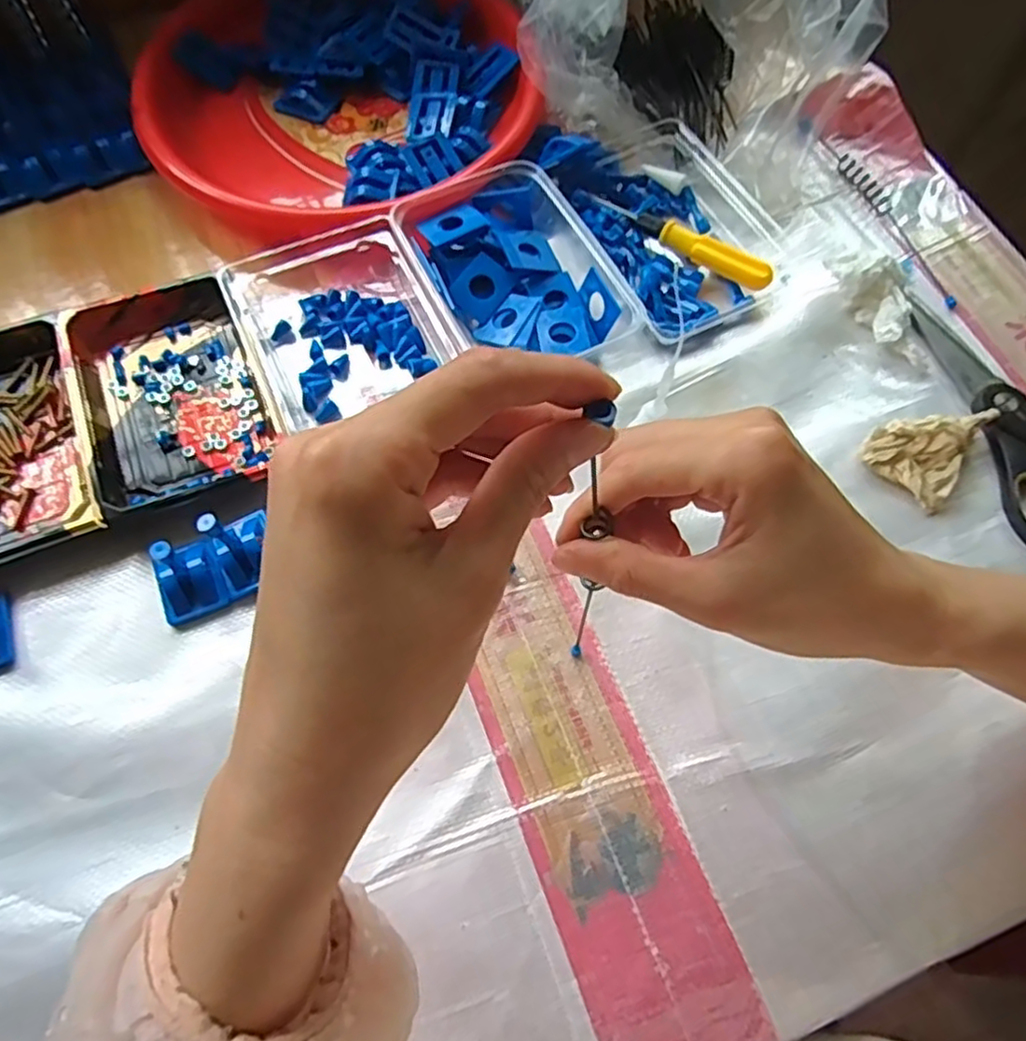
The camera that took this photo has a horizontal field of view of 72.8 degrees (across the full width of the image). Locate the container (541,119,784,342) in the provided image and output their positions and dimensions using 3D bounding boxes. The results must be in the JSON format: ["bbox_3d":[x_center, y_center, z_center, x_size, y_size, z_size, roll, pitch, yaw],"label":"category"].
[{"bbox_3d":[0.110,-0.212,0.483,0.115,0.031,0.173,-26,69,-12],"label":"container"}]

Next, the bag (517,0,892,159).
[{"bbox_3d":[0.132,-0.358,0.496,0.195,0.114,0.183,42,72,16],"label":"bag"}]

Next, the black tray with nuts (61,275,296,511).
[{"bbox_3d":[-0.212,-0.084,0.434,0.104,0.028,0.149,-23,69,-11],"label":"black tray with nuts"}]

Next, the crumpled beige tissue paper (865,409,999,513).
[{"bbox_3d":[0.246,-0.051,0.412,0.051,0.034,0.072,35,70,14],"label":"crumpled beige tissue paper"}]

